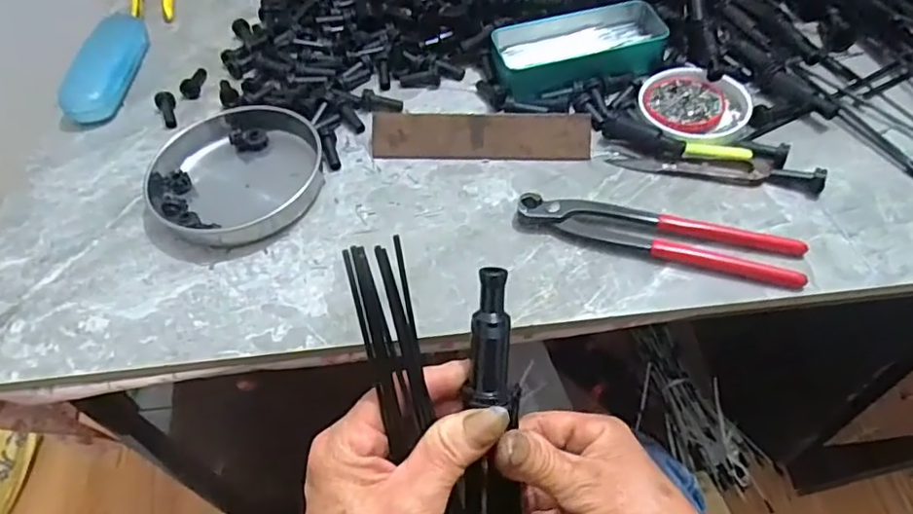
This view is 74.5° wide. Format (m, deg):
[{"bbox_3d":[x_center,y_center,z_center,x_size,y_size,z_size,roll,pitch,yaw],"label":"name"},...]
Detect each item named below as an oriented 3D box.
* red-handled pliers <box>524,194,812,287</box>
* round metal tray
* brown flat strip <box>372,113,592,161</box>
[{"bbox_3d":[0.142,-0.018,0.429,0.194,0.015,0.038,14,55,16],"label":"red-handled pliers"},{"bbox_3d":[-0.180,-0.078,0.496,0.135,0.025,0.151,0,53,6],"label":"round metal tray"},{"bbox_3d":[0.019,-0.099,0.496,0.179,0.010,0.036,2,101,8],"label":"brown flat strip"}]

